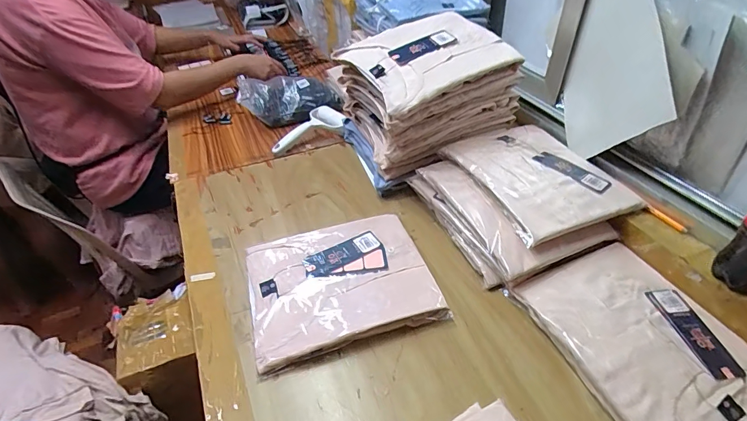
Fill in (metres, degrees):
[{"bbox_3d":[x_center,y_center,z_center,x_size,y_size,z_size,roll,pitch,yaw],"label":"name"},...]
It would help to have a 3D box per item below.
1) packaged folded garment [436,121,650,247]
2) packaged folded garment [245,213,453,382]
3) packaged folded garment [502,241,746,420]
[{"bbox_3d":[0.256,-0.062,0.637,0.202,0.034,0.246,-16,43,-16],"label":"packaged folded garment"},{"bbox_3d":[-0.050,0.099,0.568,0.246,0.025,0.206,-15,40,-11],"label":"packaged folded garment"},{"bbox_3d":[0.331,0.156,0.485,0.205,0.030,0.254,-17,43,-17],"label":"packaged folded garment"}]

